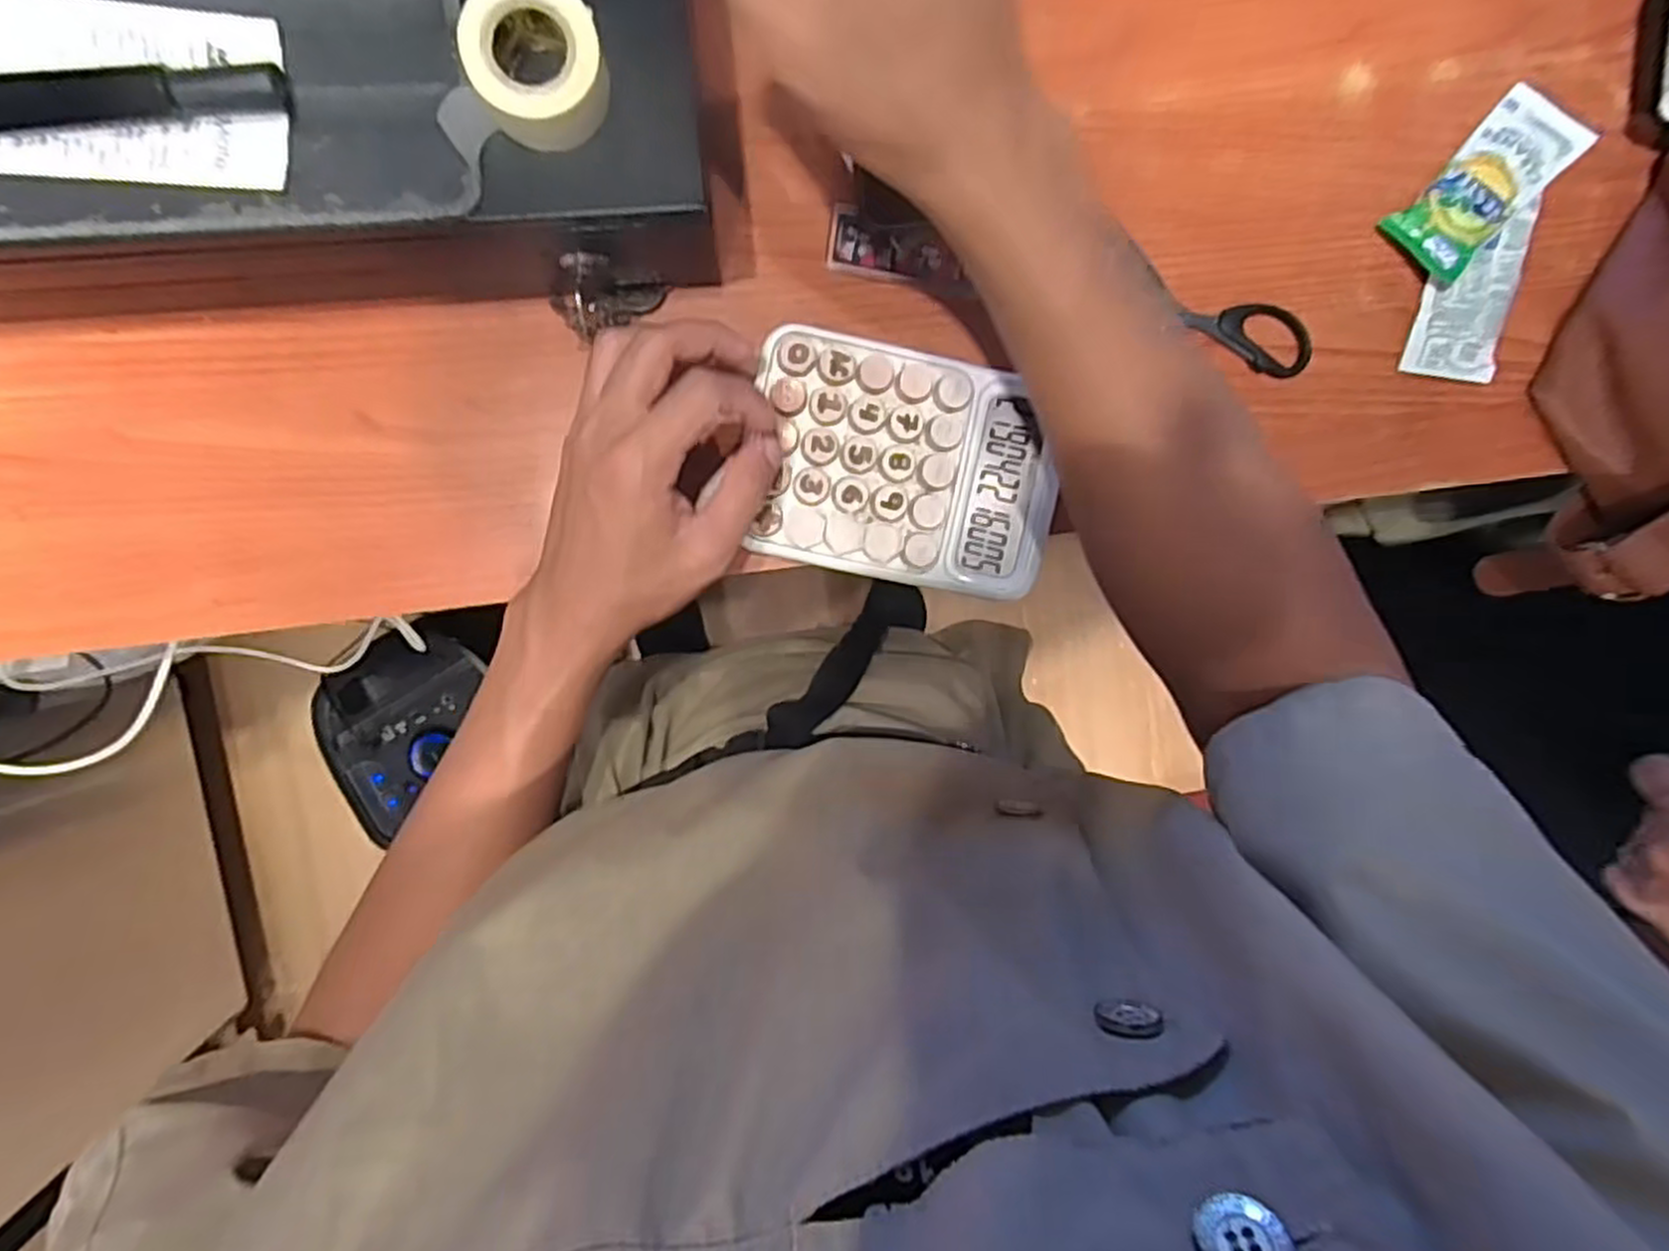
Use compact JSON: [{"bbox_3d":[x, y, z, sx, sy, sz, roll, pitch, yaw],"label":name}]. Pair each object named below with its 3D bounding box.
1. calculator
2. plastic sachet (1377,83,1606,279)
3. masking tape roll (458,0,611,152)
[{"bbox_3d":[0.036,-0.077,0.384,0.142,0.015,0.110,9,95,-7],"label":"calculator"},{"bbox_3d":[0.346,-0.235,0.416,0.110,0.019,0.045,-45,99,0],"label":"plastic sachet"},{"bbox_3d":[-0.103,-0.194,0.273,0.044,0.030,0.040,-1,97,-6],"label":"masking tape roll"}]

